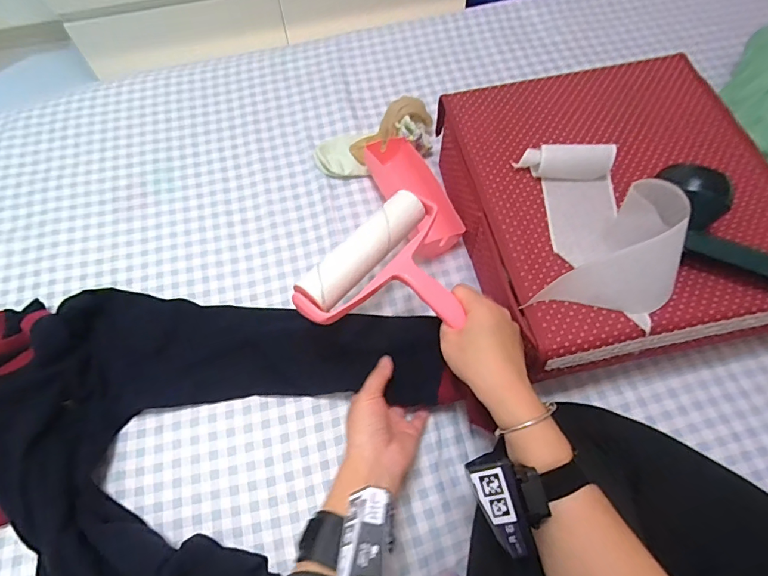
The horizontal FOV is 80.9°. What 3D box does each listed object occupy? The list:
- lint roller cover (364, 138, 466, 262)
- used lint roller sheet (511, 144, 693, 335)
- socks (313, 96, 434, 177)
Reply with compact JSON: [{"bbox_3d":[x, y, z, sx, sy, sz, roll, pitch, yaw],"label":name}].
[{"bbox_3d":[0.038,-0.121,0.594,0.066,0.045,0.168,-24,67,-10],"label":"lint roller cover"},{"bbox_3d":[0.210,-0.070,0.435,0.128,0.086,0.179,7,65,4],"label":"used lint roller sheet"},{"bbox_3d":[-0.013,-0.212,0.636,0.171,0.052,0.085,-23,67,-10],"label":"socks"}]

